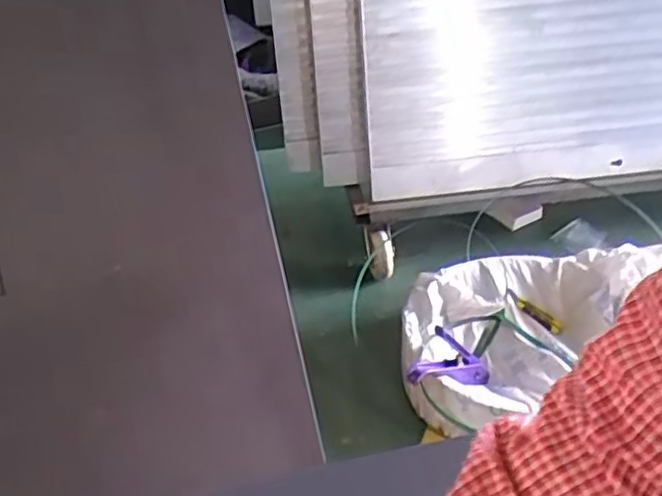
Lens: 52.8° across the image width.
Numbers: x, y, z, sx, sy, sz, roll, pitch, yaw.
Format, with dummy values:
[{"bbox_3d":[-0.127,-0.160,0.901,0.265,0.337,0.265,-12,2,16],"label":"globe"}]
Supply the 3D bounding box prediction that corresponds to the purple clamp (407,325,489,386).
[{"bbox_3d":[0.271,0.238,1.443,0.235,0.106,0.078,9,29,-29],"label":"purple clamp"}]

